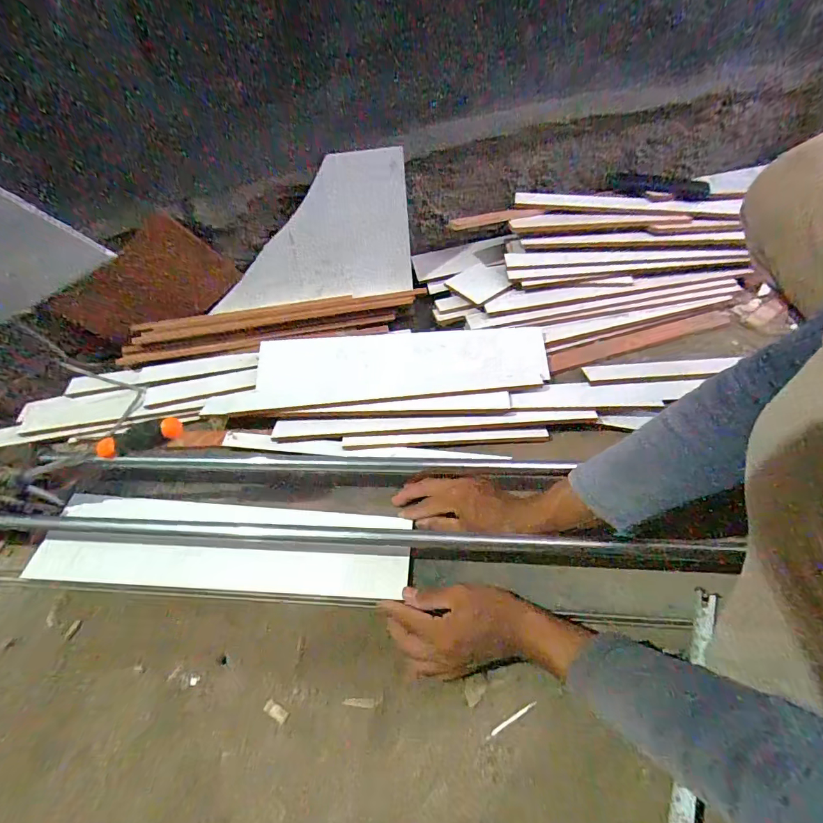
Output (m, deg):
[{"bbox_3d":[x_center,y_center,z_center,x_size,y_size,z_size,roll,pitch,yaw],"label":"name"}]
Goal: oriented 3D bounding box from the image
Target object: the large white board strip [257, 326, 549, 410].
[{"bbox_3d":[-0.015,-0.082,0.756,0.505,0.011,0.117,-4,93,-2],"label":"large white board strip"}]

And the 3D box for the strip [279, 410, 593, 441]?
[{"bbox_3d":[0.026,0.018,0.653,0.490,0.008,0.031,-3,83,5],"label":"strip"}]

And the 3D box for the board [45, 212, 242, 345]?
[{"bbox_3d":[-0.477,-0.223,0.778,0.268,0.171,0.022,-37,53,5],"label":"board"}]

